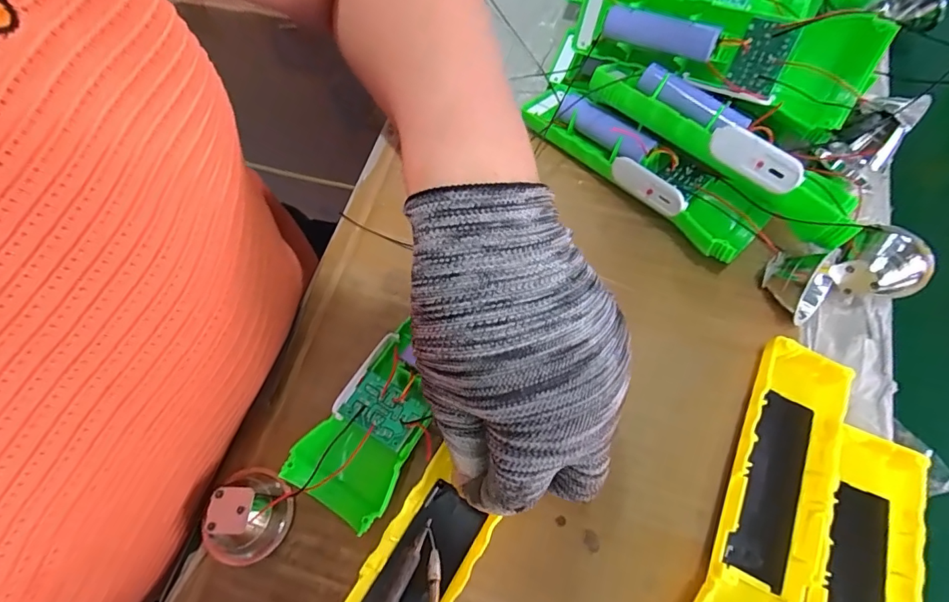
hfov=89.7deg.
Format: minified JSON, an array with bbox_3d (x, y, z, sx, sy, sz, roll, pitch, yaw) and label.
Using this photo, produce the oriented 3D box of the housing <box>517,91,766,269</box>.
[{"bbox_3d":[0.098,-0.083,0.292,0.037,0.032,0.155,-43,74,-14],"label":"housing"}]

